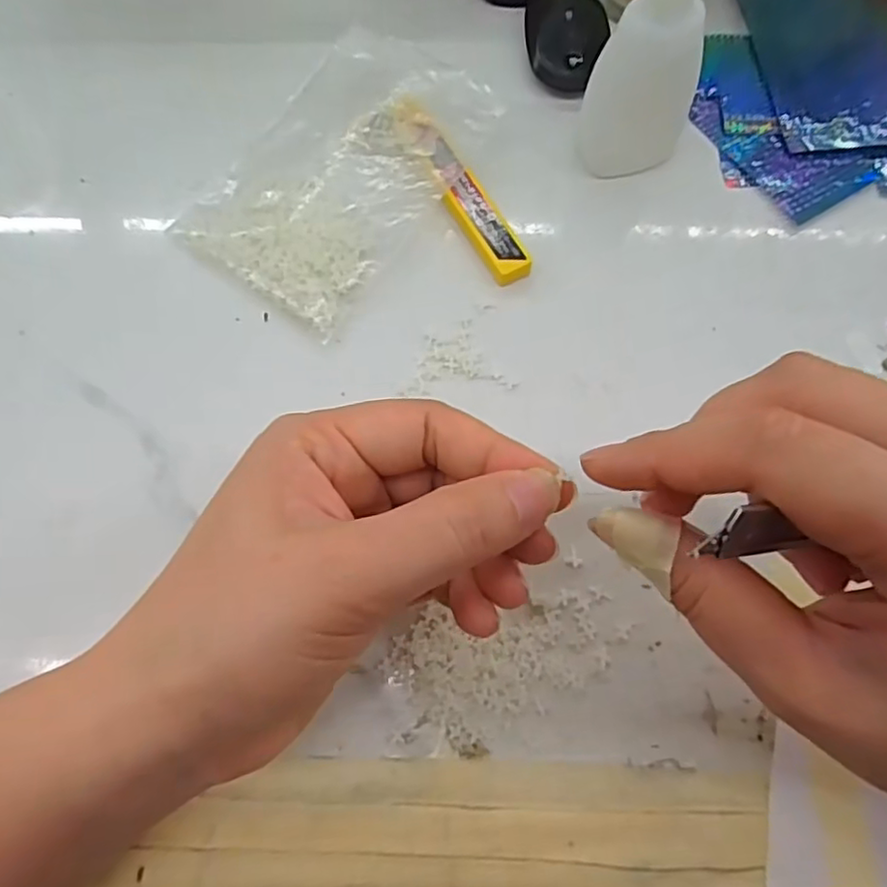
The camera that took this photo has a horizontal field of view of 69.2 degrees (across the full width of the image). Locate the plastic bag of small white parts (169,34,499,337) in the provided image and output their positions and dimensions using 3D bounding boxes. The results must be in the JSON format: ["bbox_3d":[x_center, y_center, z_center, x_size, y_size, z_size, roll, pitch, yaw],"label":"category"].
[{"bbox_3d":[-0.044,-0.115,0.268,0.083,0.023,0.122,34,74,12],"label":"plastic bag of small white parts"}]

